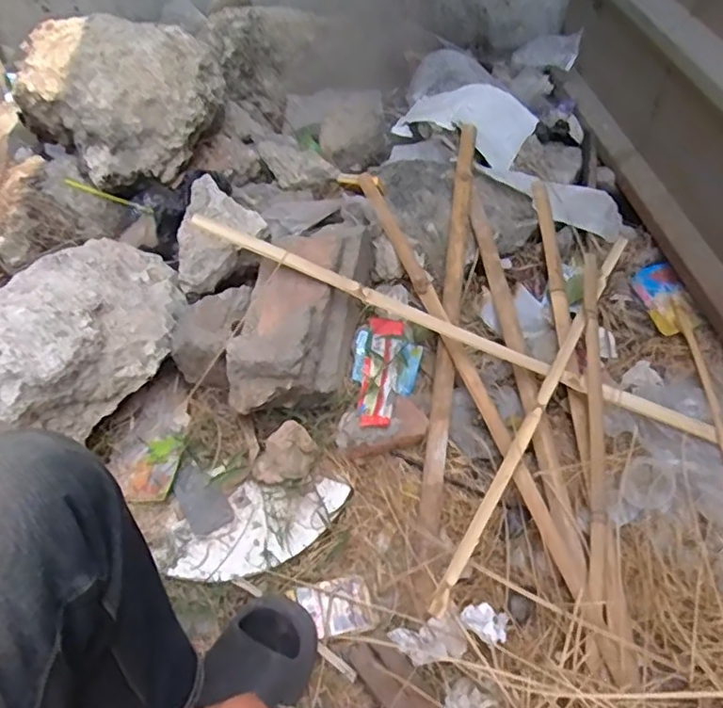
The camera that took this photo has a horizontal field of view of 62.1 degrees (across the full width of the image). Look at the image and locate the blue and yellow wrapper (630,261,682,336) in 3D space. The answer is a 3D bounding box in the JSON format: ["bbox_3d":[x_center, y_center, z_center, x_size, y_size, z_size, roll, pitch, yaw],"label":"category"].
[{"bbox_3d":[0.532,-0.100,1.060,0.076,0.014,0.162,-7,53,-3],"label":"blue and yellow wrapper"}]

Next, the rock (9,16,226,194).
[{"bbox_3d":[-0.470,-0.505,1.182,0.314,0.223,0.403,-38,60,-23],"label":"rock"}]

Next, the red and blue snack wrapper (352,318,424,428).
[{"bbox_3d":[0.028,0.035,0.963,0.107,0.046,0.208,13,54,12],"label":"red and blue snack wrapper"}]

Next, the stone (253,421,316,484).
[{"bbox_3d":[-0.108,0.152,0.886,0.075,0.045,0.093,23,57,19],"label":"stone"}]

